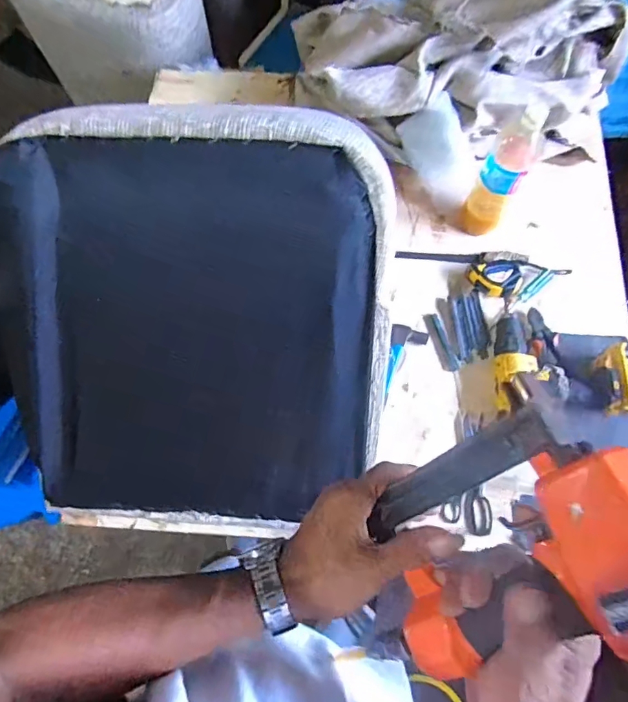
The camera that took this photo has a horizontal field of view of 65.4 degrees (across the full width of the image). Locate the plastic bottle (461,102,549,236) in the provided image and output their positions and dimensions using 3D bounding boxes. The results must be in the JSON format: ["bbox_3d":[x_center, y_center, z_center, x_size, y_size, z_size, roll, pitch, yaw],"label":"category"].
[{"bbox_3d":[0.320,-0.295,0.846,0.068,0.283,0.070,0,72,1],"label":"plastic bottle"}]

